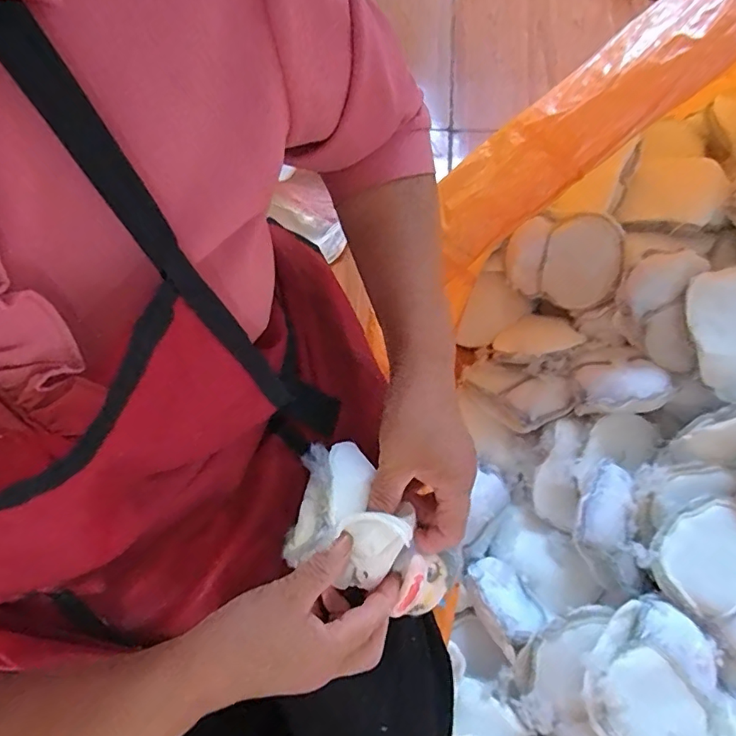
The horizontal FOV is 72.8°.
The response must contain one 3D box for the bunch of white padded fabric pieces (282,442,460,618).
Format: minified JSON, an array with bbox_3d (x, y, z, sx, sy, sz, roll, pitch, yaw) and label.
[{"bbox_3d":[-0.003,0.129,0.361,0.089,0.046,0.145,-43,92,-13],"label":"bunch of white padded fabric pieces"}]

